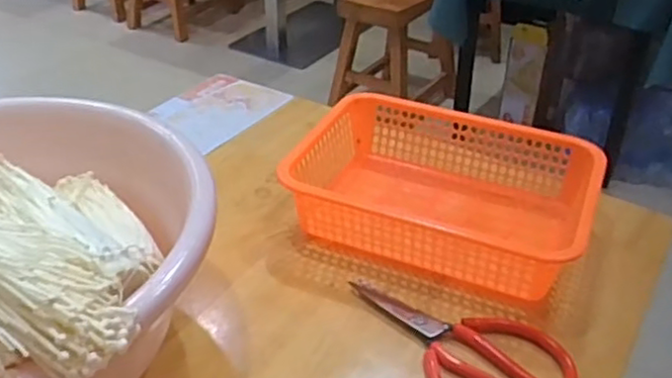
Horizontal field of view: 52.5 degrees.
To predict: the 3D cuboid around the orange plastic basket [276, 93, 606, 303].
[{"bbox_3d":[0.106,0.007,0.673,0.272,0.094,0.194,11,35,19],"label":"orange plastic basket"}]

